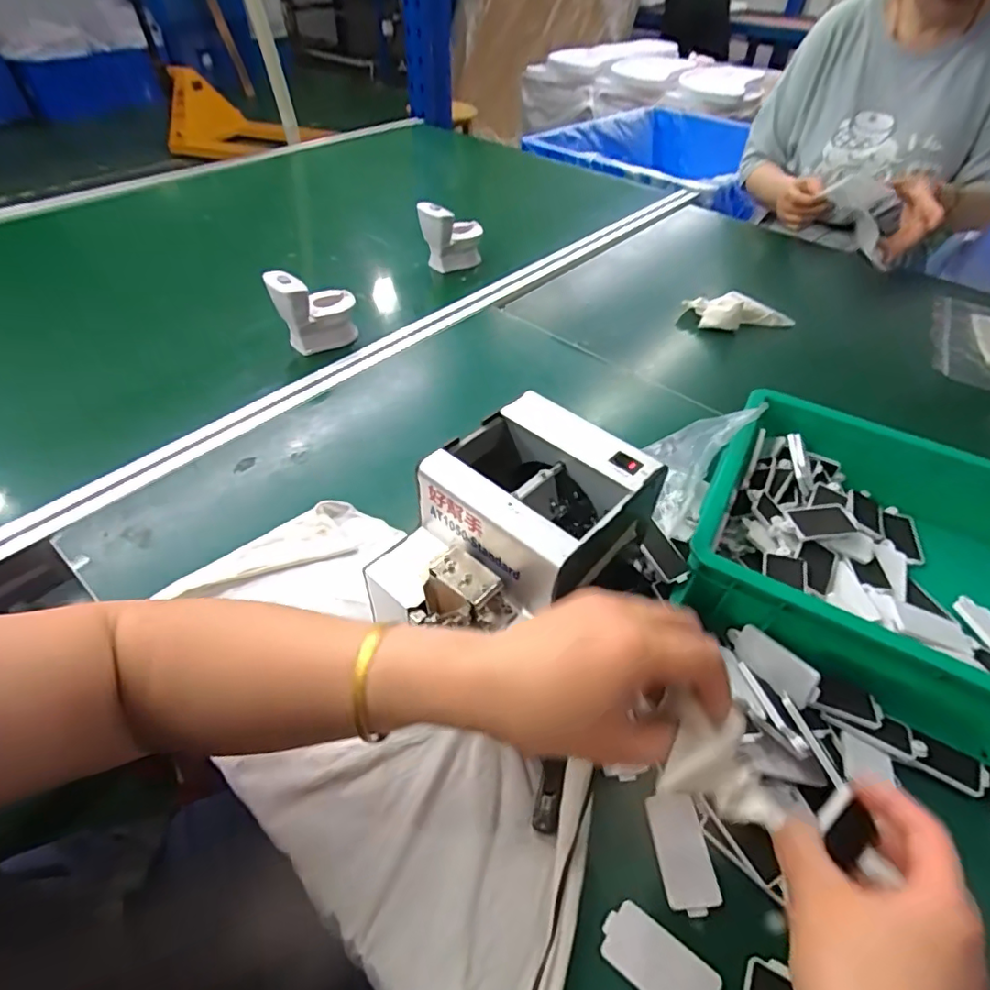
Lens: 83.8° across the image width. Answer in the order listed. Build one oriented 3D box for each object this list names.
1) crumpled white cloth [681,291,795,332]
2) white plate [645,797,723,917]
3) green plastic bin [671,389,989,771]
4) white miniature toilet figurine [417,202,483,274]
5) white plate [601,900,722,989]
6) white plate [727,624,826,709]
[{"bbox_3d":[0.353,-0.262,0.789,0.152,0.037,0.047,3,48,-1],"label":"crumpled white cloth"},{"bbox_3d":[0.118,0.224,0.347,0.033,0.004,0.063,-2,47,-4],"label":"white plate"},{"bbox_3d":[0.350,0.060,0.456,0.332,0.080,0.269,21,49,17],"label":"green plastic bin"},{"bbox_3d":[-0.069,-0.406,0.866,0.059,0.094,0.095,29,53,21],"label":"white miniature toilet figurine"},{"bbox_3d":[0.095,0.266,0.309,0.071,0.006,0.033,26,52,28],"label":"white plate"},{"bbox_3d":[0.203,0.123,0.405,0.008,0.029,0.072,14,17,-30],"label":"white plate"}]

